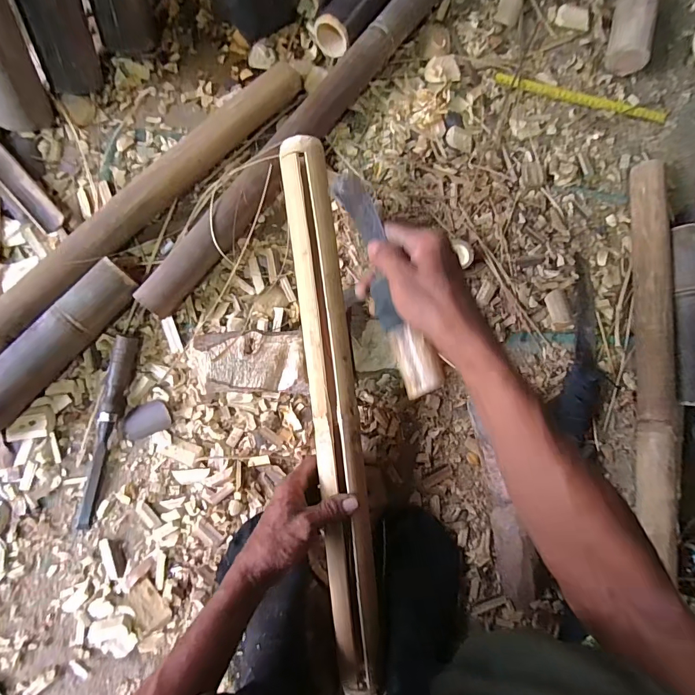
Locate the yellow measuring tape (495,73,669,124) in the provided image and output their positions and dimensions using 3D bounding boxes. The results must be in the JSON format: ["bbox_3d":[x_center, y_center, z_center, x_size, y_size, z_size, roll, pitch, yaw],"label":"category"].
[{"bbox_3d":[0.391,-0.415,0.665,0.300,0.008,0.021,10,81,-4],"label":"yellow measuring tape"}]

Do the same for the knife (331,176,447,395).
[{"bbox_3d":[0.036,-0.068,0.379,0.033,0.035,0.232,-15,79,-8],"label":"knife"}]

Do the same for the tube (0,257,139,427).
[{"bbox_3d":[-0.371,0.005,0.495,0.054,0.063,0.264,41,80,1],"label":"tube"}]

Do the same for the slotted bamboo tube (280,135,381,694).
[{"bbox_3d":[-0.017,0.074,0.472,0.057,0.039,0.642,-6,88,-7],"label":"slotted bamboo tube"}]

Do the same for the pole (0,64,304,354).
[{"bbox_3d":[-0.299,-0.149,0.523,0.063,0.059,0.661,44,80,1],"label":"pole"}]

